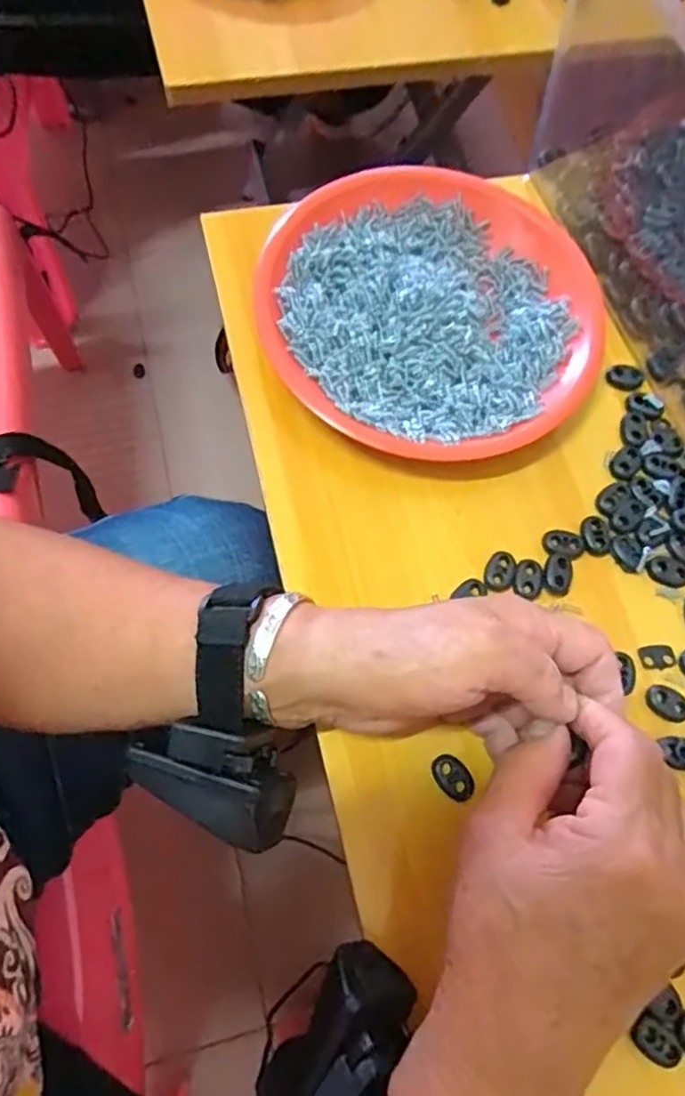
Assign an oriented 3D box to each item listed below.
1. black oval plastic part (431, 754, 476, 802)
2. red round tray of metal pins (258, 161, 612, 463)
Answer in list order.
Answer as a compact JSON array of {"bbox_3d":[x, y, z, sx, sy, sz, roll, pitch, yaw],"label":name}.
[{"bbox_3d":[0.052,0.107,0.304,0.015,0.005,0.021,-34,77,-15],"label":"black oval plastic part"},{"bbox_3d":[0.050,-0.138,0.382,0.187,0.030,0.195,1,71,-4],"label":"red round tray of metal pins"}]

